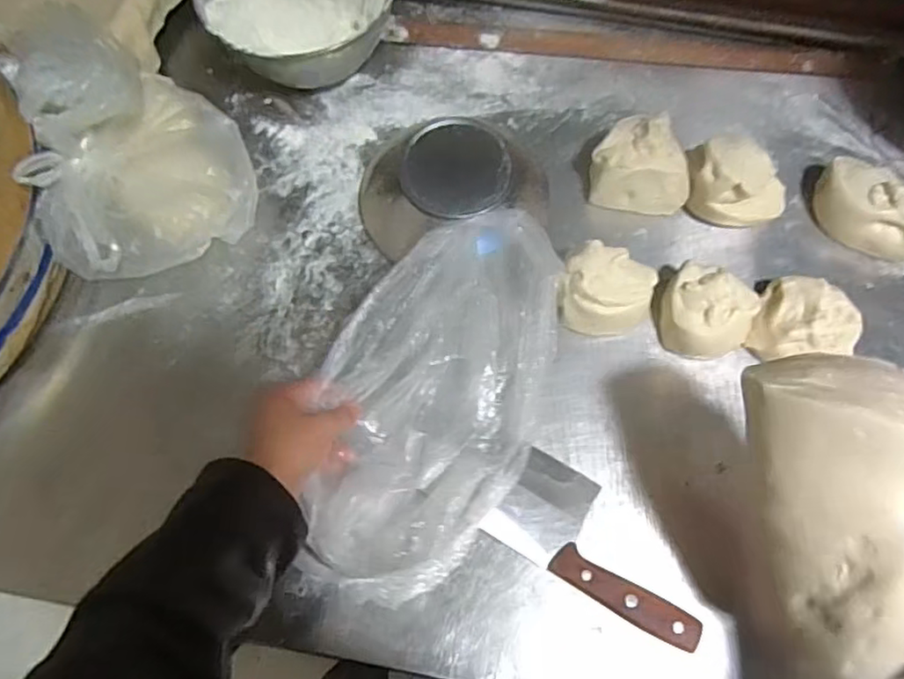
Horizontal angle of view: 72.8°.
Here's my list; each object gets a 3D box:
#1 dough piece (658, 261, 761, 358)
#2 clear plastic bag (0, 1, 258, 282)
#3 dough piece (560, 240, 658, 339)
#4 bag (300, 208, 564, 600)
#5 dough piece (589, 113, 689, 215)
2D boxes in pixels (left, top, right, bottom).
[{"bbox_3d":[0.238,-0.024,0.573,0.085,0.045,0.078,0,70,0],"label":"dough piece"},{"bbox_3d":[-0.309,-0.174,0.577,0.197,0.154,0.211,-38,74,-12],"label":"clear plastic bag"},{"bbox_3d":[0.146,-0.048,0.579,0.089,0.052,0.078,5,70,2],"label":"dough piece"},{"bbox_3d":[-0.013,0.044,0.537,0.181,0.071,0.316,28,73,10],"label":"bag"},{"bbox_3d":[0.192,-0.181,0.621,0.098,0.068,0.078,4,70,2],"label":"dough piece"}]

